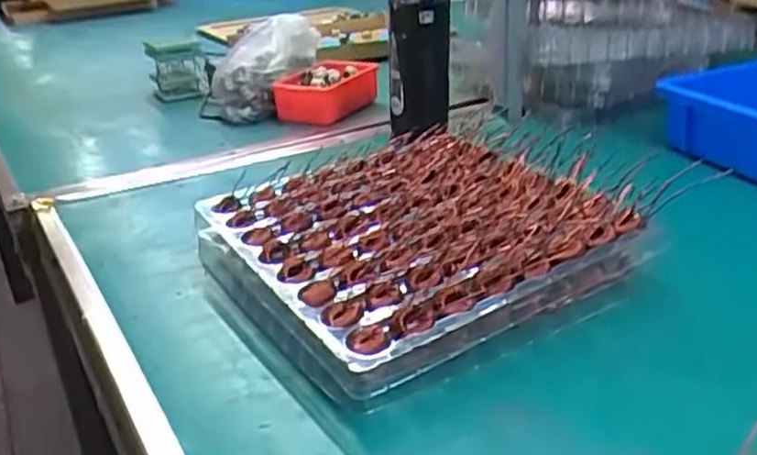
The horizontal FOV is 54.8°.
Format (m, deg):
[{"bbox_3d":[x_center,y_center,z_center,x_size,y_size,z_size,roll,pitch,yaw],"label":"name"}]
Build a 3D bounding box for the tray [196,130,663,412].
[{"bbox_3d":[0.019,0.007,0.612,0.276,0.053,0.273,-21,30,-27],"label":"tray"}]

